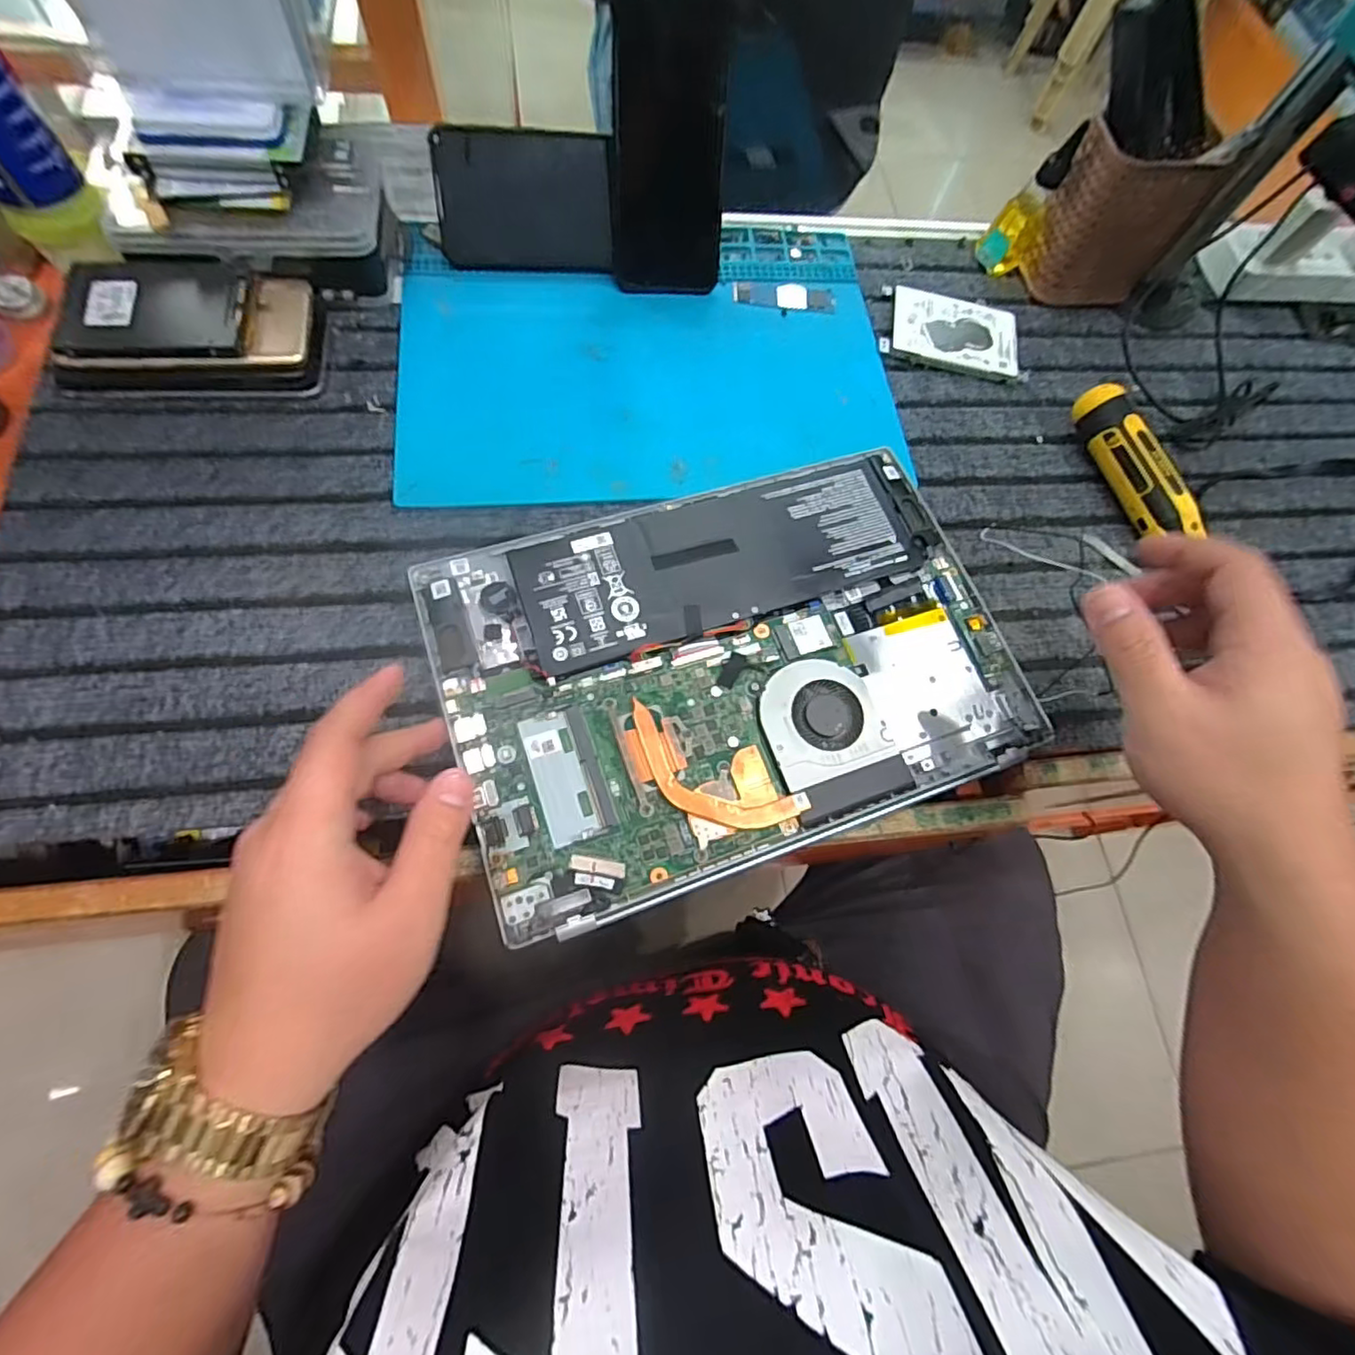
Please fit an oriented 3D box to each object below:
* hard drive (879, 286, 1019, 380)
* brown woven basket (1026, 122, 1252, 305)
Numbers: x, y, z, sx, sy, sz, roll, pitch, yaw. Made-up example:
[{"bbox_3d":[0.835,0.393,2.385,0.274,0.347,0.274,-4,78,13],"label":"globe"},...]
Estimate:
[{"bbox_3d":[0.210,-0.265,0.488,0.104,0.014,0.068,11,69,-1],"label":"hard drive"},{"bbox_3d":[0.331,-0.346,0.483,0.091,0.105,0.061,-13,73,-9],"label":"brown woven basket"}]

